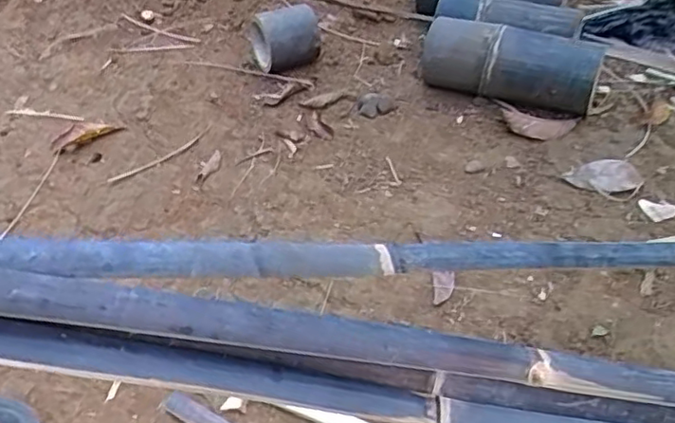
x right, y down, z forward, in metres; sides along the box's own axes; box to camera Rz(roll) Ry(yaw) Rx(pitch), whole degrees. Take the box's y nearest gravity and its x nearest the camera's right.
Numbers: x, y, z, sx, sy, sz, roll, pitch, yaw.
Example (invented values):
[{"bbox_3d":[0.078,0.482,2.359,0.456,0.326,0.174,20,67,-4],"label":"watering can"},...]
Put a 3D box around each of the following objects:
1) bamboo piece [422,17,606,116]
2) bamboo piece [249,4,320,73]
[{"bbox_3d":[0.241,-0.206,0.911,0.248,0.097,0.075,15,48,15],"label":"bamboo piece"},{"bbox_3d":[-0.085,-0.284,1.040,0.107,0.082,0.093,-14,47,-12],"label":"bamboo piece"}]

